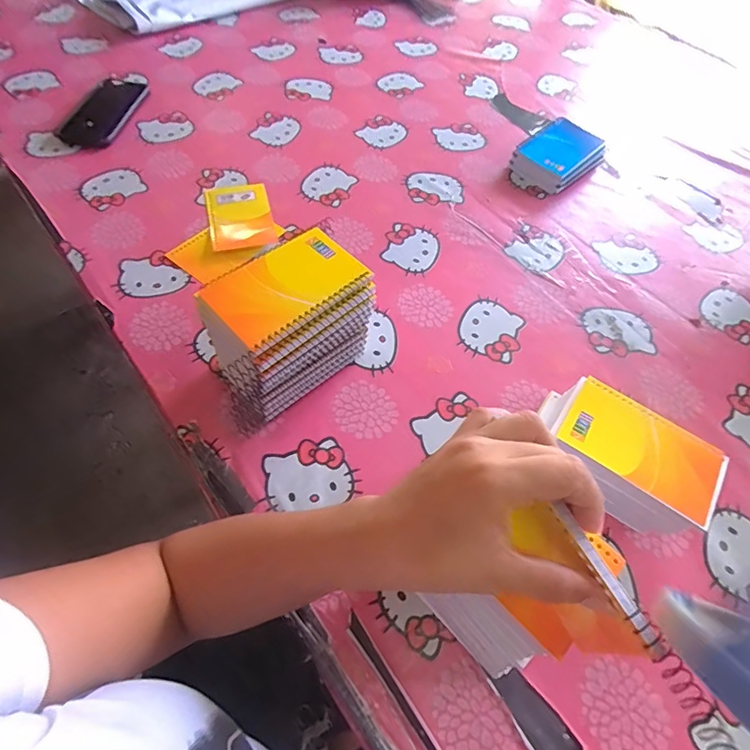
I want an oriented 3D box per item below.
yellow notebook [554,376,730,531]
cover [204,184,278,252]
[{"bbox_3d":[0.235,0.061,0.400,0.135,0.007,0.081,34,62,15],"label":"yellow notebook"},{"bbox_3d":[-0.177,-0.209,0.594,0.080,0.010,0.122,-12,60,-11],"label":"cover"}]

